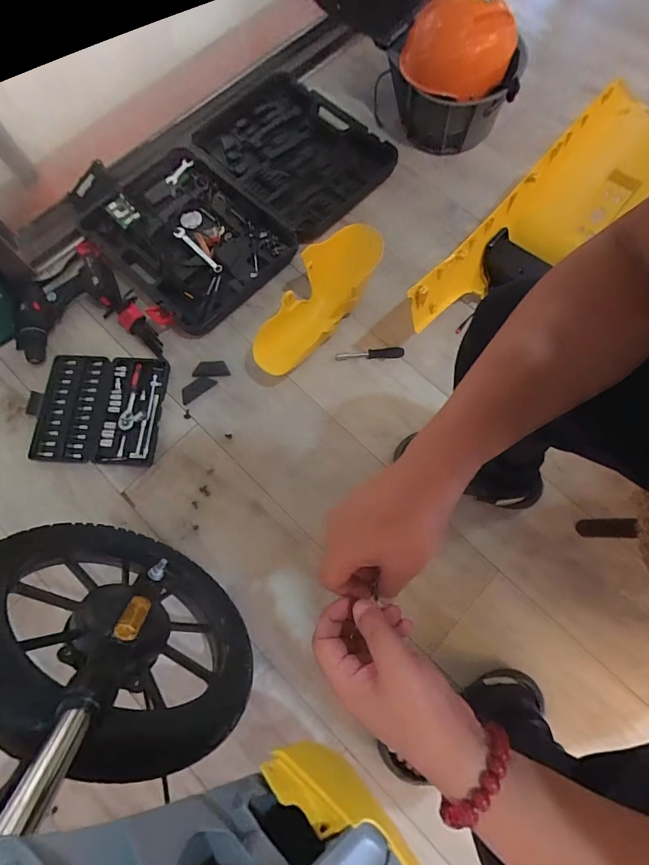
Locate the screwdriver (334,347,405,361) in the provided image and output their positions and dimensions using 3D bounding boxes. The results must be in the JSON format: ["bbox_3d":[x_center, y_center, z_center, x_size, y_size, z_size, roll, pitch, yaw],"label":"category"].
[{"bbox_3d":[0.097,-0.168,0.897,0.147,0.019,0.021,-3,71,-2],"label":"screwdriver"}]

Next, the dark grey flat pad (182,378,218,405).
[{"bbox_3d":[-0.269,-0.094,0.879,0.078,0.004,0.036,-36,80,-8],"label":"dark grey flat pad"}]

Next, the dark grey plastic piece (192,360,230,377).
[{"bbox_3d":[-0.239,-0.135,0.878,0.074,0.004,0.034,-3,81,-1],"label":"dark grey plastic piece"}]

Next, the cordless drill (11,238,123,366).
[{"bbox_3d":[-0.568,-0.281,0.900,0.260,0.068,0.168,-37,76,1],"label":"cordless drill"}]

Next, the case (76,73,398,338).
[{"bbox_3d":[-0.212,-0.577,0.972,0.650,0.120,0.433,-43,77,-14],"label":"case"}]

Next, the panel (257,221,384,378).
[{"bbox_3d":[-0.010,-0.279,0.881,0.109,0.164,0.375,31,73,9],"label":"panel"}]

